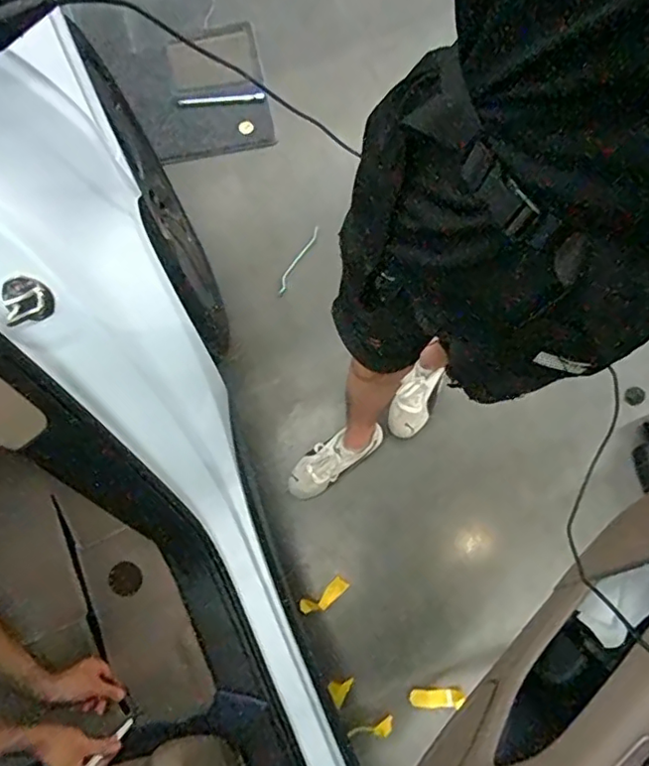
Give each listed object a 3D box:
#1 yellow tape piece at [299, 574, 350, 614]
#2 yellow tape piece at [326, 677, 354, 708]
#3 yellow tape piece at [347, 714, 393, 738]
[{"bbox_3d":[0.001,0.525,1.401,0.132,0.008,0.049,-27,80,-19],"label":"yellow tape piece"},{"bbox_3d":[0.040,0.720,1.343,0.069,0.006,0.051,-38,74,-21],"label":"yellow tape piece"},{"bbox_3d":[0.109,0.804,1.312,0.108,0.006,0.038,-14,66,-12],"label":"yellow tape piece"}]

